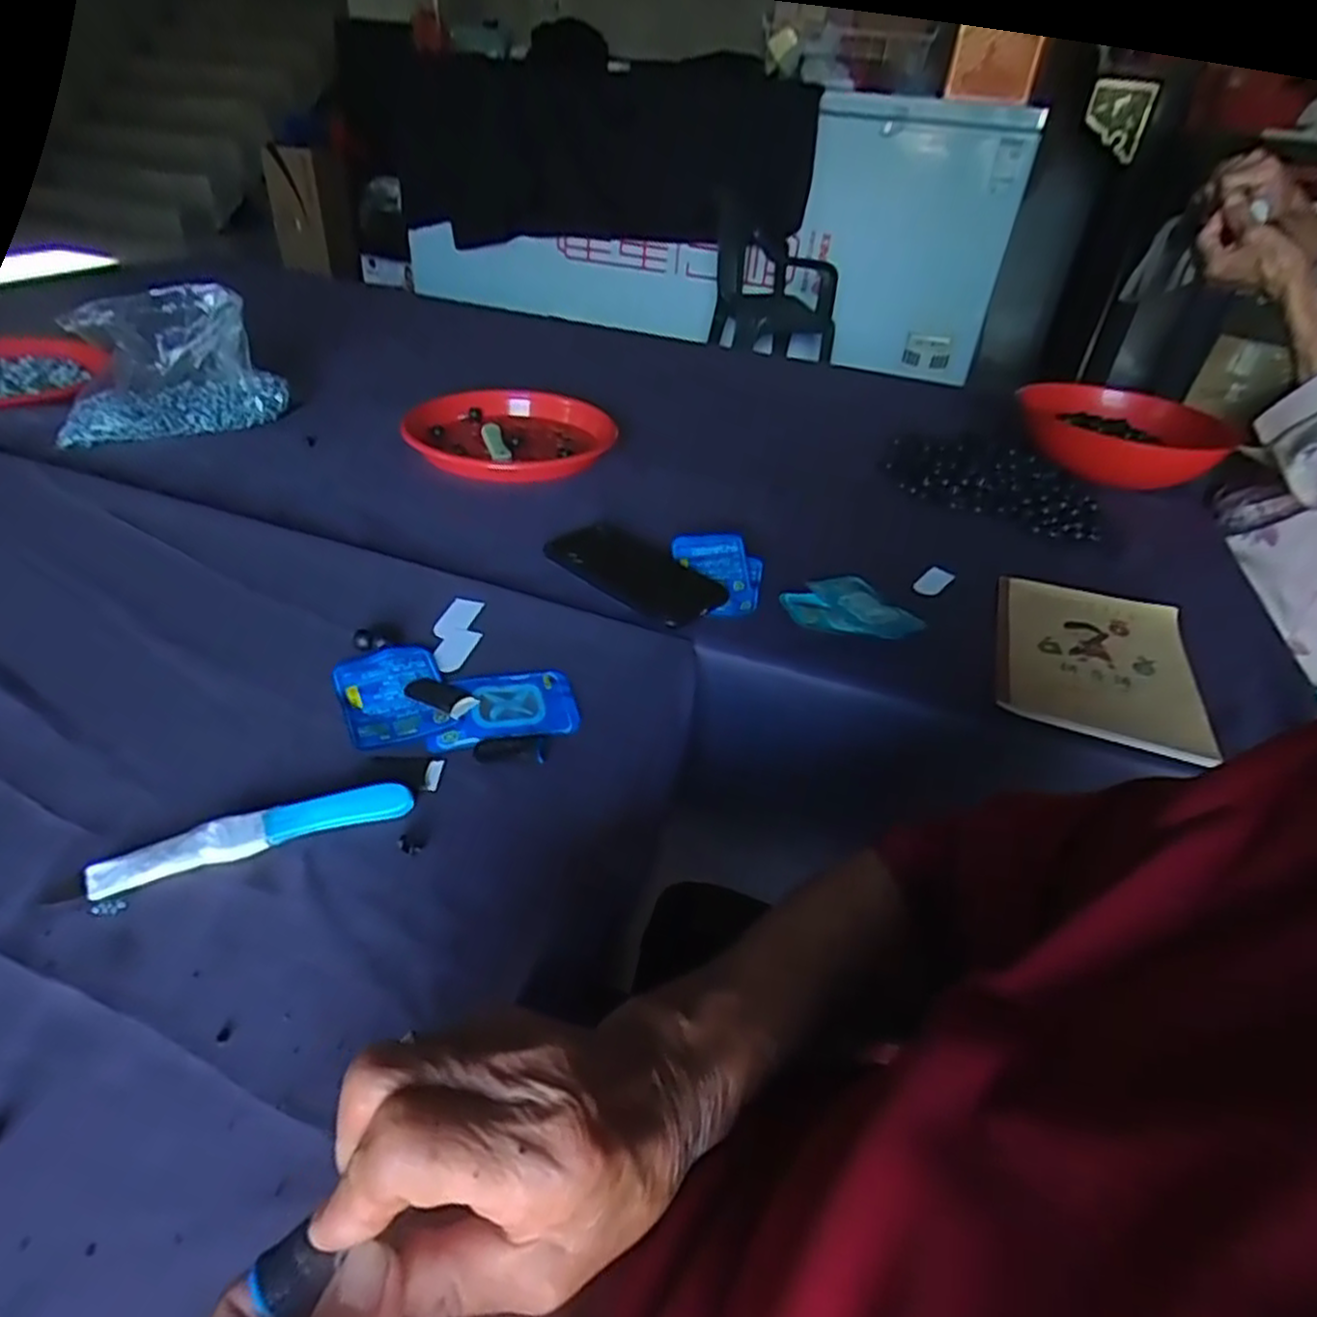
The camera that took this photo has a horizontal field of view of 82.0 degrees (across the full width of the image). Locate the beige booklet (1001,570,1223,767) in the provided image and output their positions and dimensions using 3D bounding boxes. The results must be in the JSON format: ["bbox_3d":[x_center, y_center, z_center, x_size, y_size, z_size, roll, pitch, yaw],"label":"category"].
[{"bbox_3d":[0.346,-0.006,0.604,0.140,0.012,0.211,17,38,15],"label":"beige booklet"}]

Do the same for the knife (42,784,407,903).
[{"bbox_3d":[-0.211,0.091,0.390,0.160,0.012,0.023,-13,40,-23],"label":"knife"}]

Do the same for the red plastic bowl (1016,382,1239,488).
[{"bbox_3d":[0.560,-0.275,0.937,0.226,0.071,0.188,23,40,21],"label":"red plastic bowl"}]

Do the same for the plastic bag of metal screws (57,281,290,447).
[{"bbox_3d":[-0.539,-0.324,0.829,0.222,0.114,0.132,-17,42,-27],"label":"plastic bag of metal screws"}]

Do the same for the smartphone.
[{"bbox_3d":[-0.016,-0.078,0.653,0.156,0.010,0.087,31,43,30],"label":"smartphone"}]

